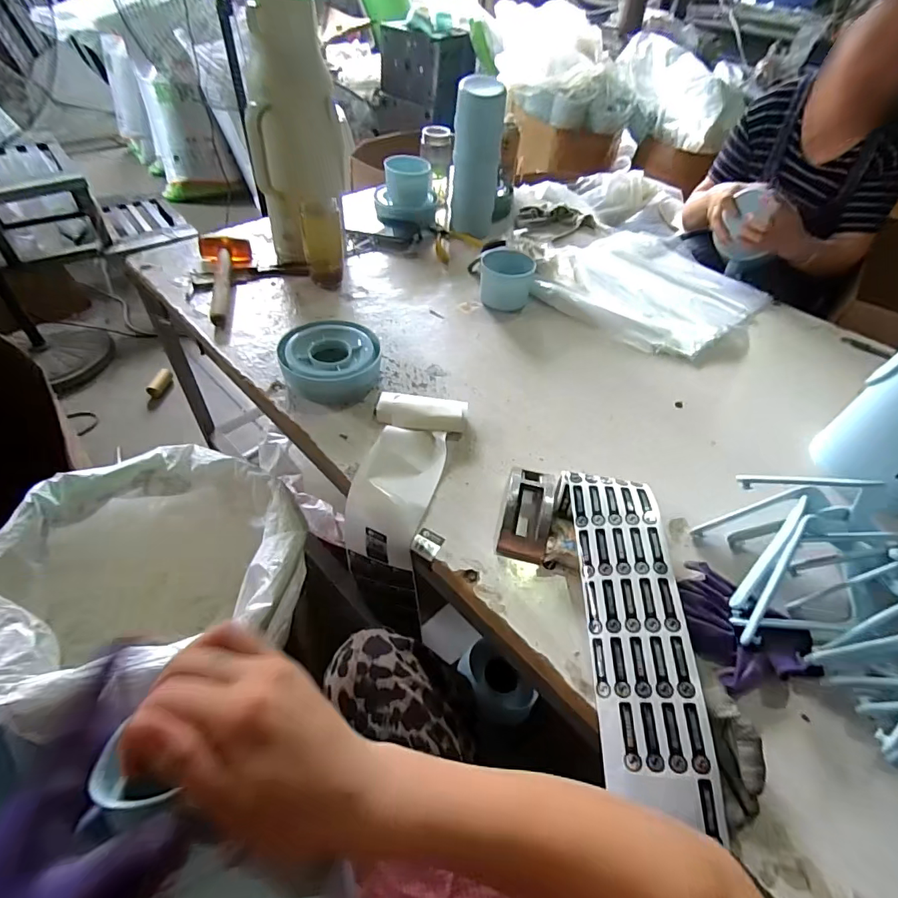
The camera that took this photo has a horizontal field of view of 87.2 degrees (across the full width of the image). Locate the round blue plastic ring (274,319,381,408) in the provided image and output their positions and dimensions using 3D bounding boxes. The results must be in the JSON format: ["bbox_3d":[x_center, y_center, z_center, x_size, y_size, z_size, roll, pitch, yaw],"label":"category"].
[{"bbox_3d":[-0.187,-0.140,0.749,0.151,0.052,0.145,3,48,-4],"label":"round blue plastic ring"}]

